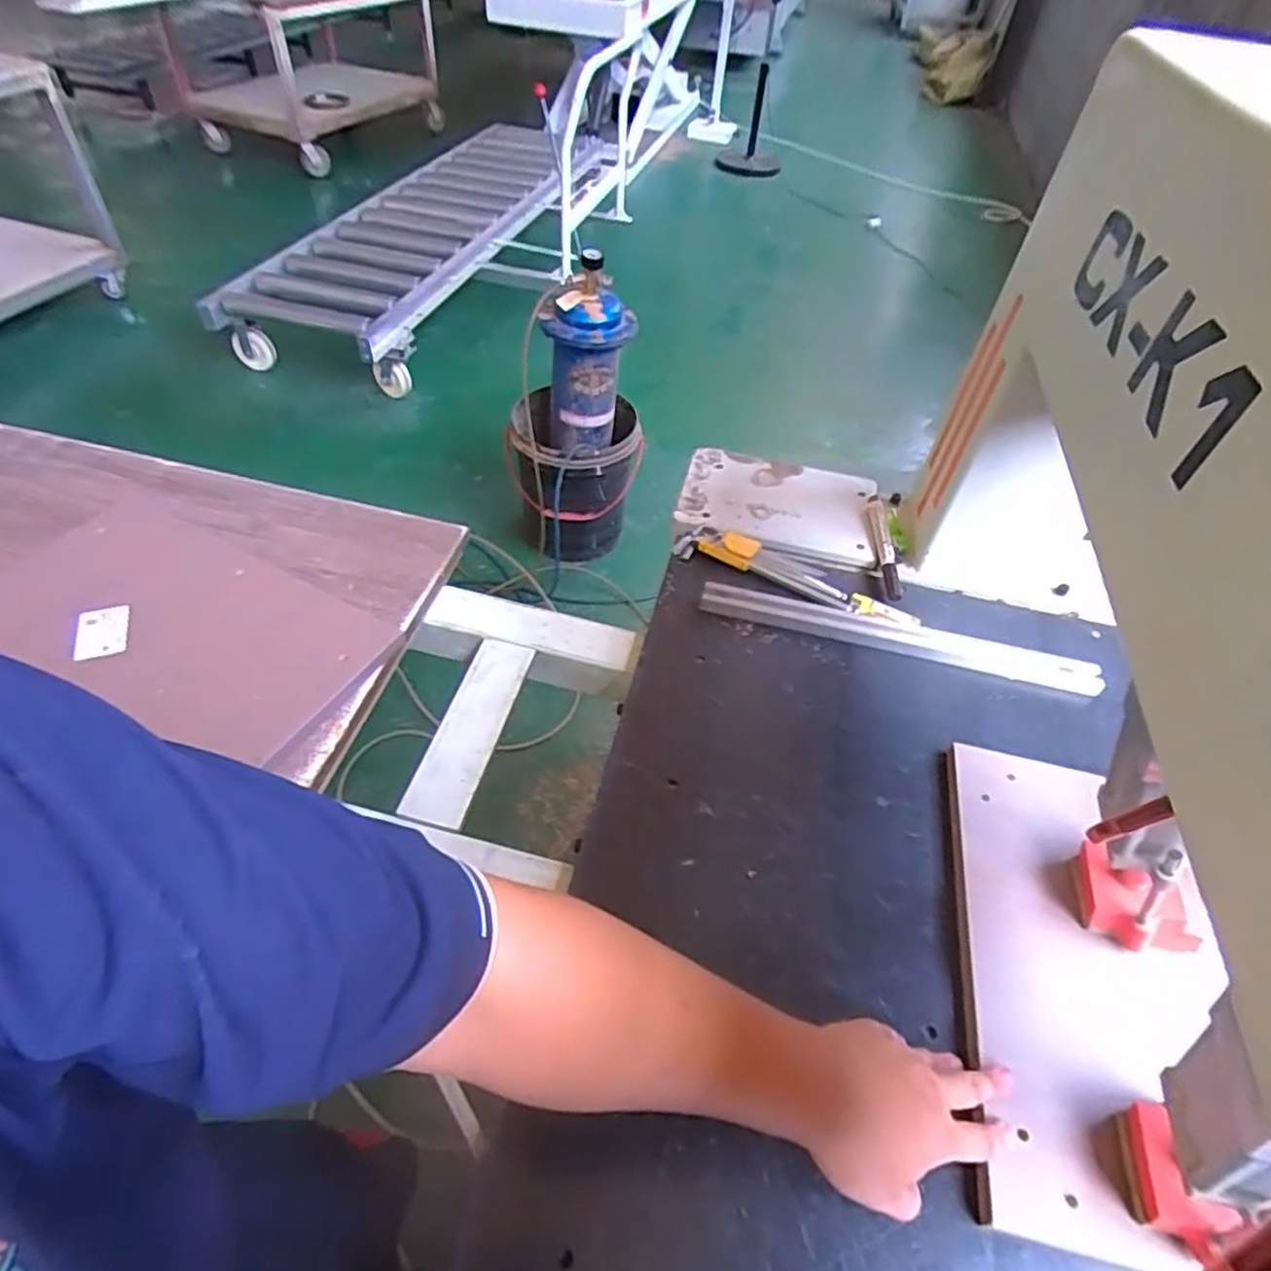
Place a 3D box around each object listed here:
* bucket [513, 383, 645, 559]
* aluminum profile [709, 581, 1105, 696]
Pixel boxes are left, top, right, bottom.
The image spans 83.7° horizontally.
[{"bbox_3d":[-0.167,-0.435,1.940,0.324,0.360,0.323,2,49,-3],"label":"bucket"},{"bbox_3d":[0.283,-0.001,0.773,0.421,0.015,0.041,13,49,6],"label":"aluminum profile"}]

